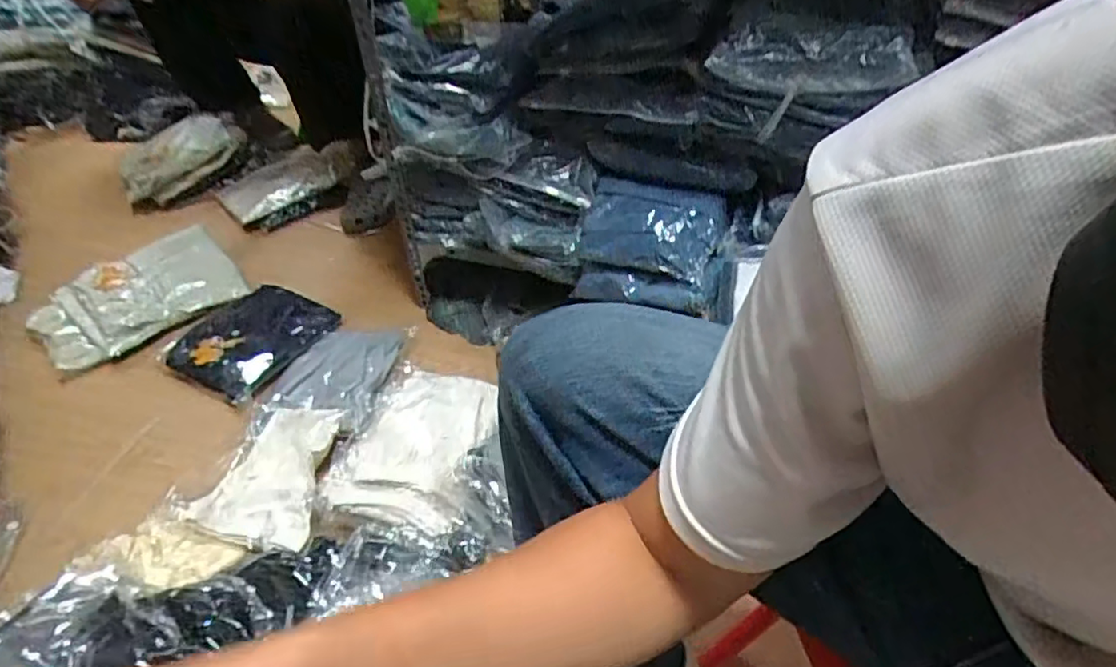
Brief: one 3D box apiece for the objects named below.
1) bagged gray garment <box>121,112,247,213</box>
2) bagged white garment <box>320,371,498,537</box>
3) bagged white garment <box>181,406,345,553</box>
[{"bbox_3d":[-0.895,-0.410,1.497,0.293,0.120,0.152,-29,44,5],"label":"bagged gray garment"},{"bbox_3d":[-0.194,0.150,0.913,0.209,0.047,0.257,9,44,12],"label":"bagged white garment"},{"bbox_3d":[-0.400,0.200,0.918,0.158,0.034,0.218,7,43,10],"label":"bagged white garment"}]

